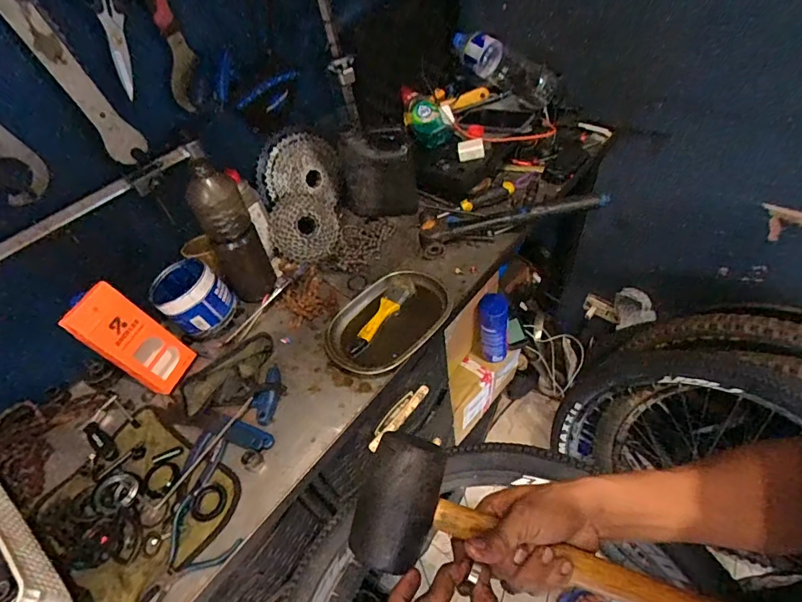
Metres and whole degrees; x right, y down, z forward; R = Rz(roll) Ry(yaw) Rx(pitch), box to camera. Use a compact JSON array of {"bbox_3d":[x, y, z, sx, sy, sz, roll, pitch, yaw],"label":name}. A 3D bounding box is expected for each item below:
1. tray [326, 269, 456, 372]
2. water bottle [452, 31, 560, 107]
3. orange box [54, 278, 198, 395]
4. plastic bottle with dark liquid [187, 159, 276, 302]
[{"bbox_3d":[-0.016,0.030,0.740,0.141,0.029,0.216,28,60,28],"label":"tray"},{"bbox_3d":[0.223,-0.522,1.005,0.271,0.081,0.090,37,60,14],"label":"water bottle"},{"bbox_3d":[-0.396,0.060,0.674,0.032,0.179,0.076,-12,42,29],"label":"orange box"},{"bbox_3d":[-0.273,-0.108,0.733,0.077,0.245,0.065,-23,52,-11],"label":"plastic bottle with dark liquid"}]

